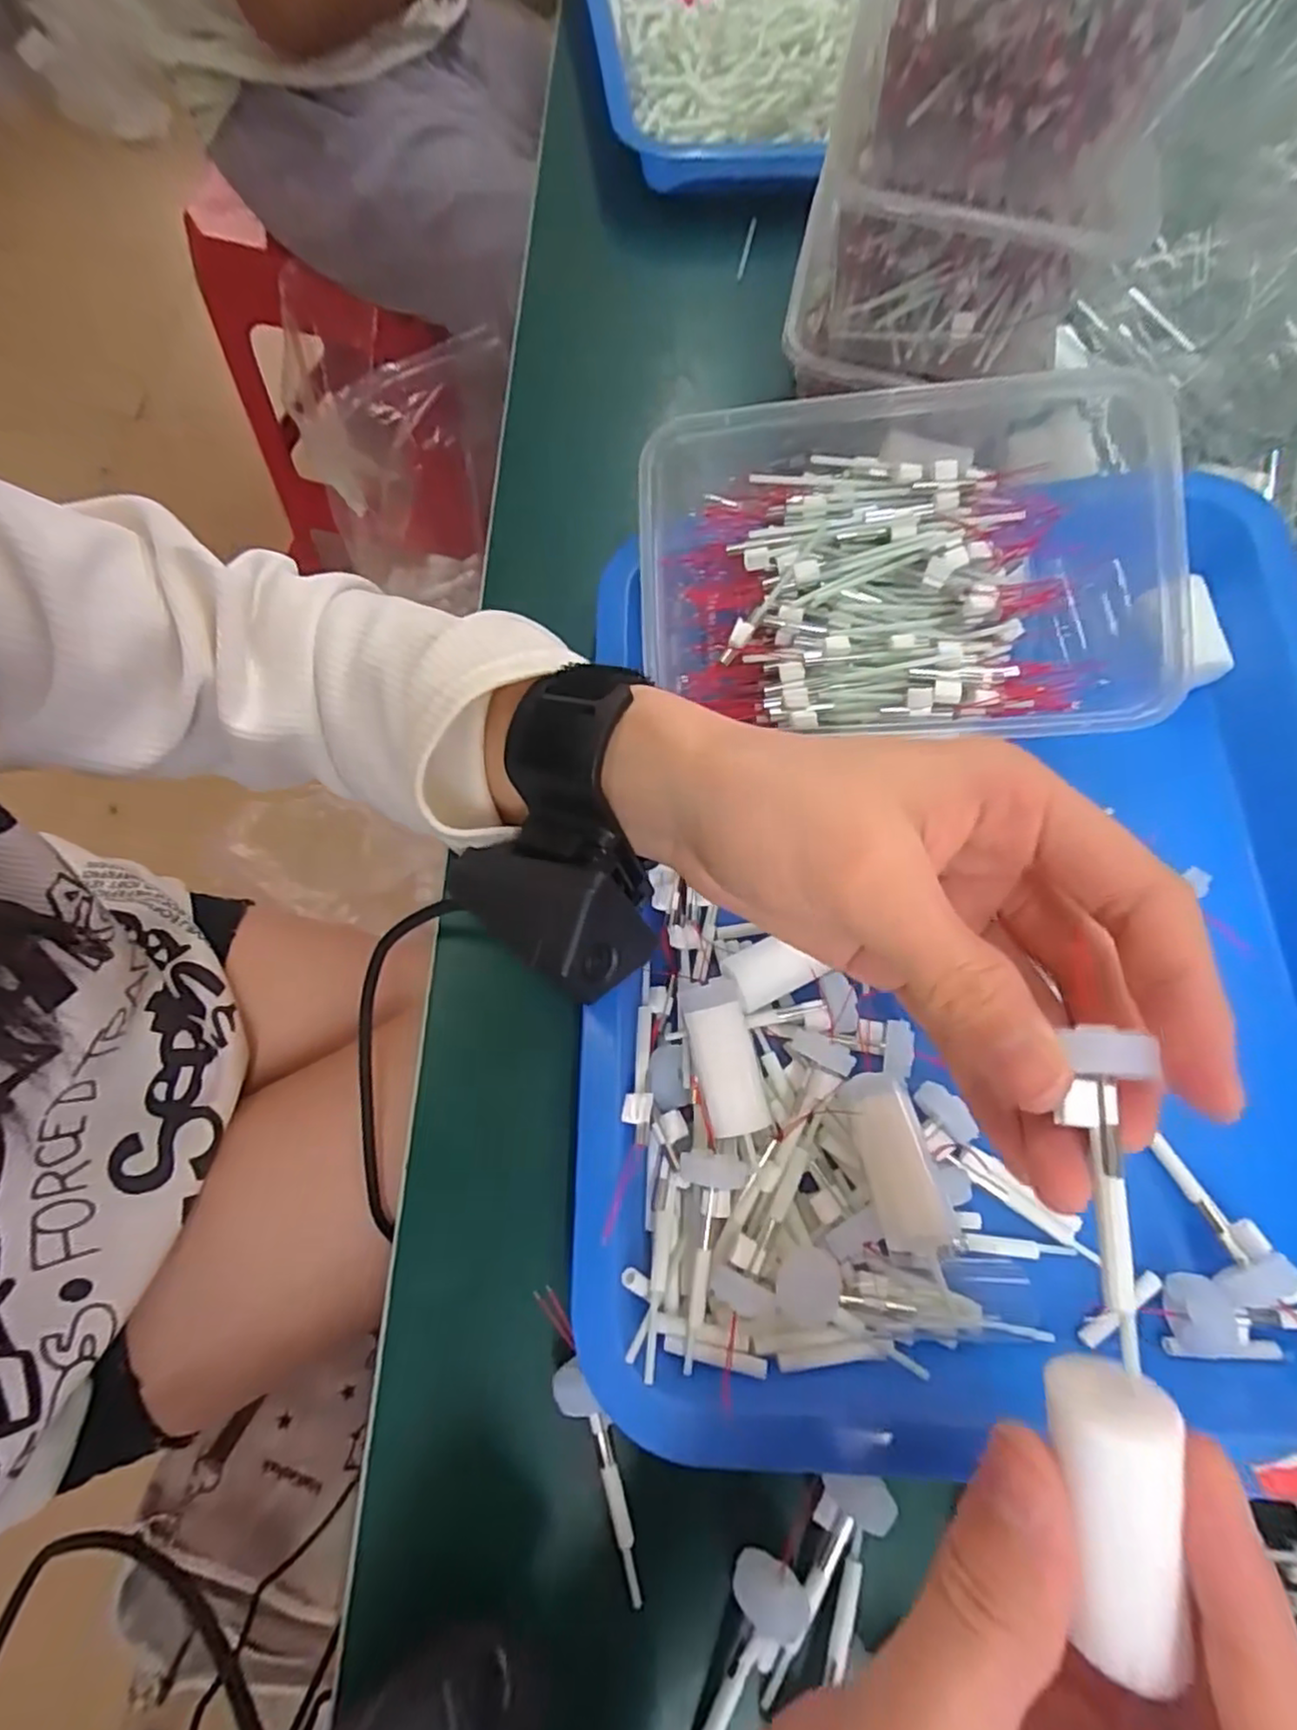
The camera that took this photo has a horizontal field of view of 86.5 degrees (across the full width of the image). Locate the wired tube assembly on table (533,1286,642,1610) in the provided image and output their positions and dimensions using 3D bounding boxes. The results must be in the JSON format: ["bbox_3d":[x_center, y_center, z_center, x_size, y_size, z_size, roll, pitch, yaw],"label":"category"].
[{"bbox_3d":[-0.016,0.170,0.203,0.011,0.018,0.085,-22,73,-10],"label":"wired tube assembly on table"}]

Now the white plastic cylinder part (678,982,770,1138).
[{"bbox_3d":[0.024,0.063,0.226,0.019,0.018,0.048,-12,72,-7],"label":"white plastic cylinder part"}]

